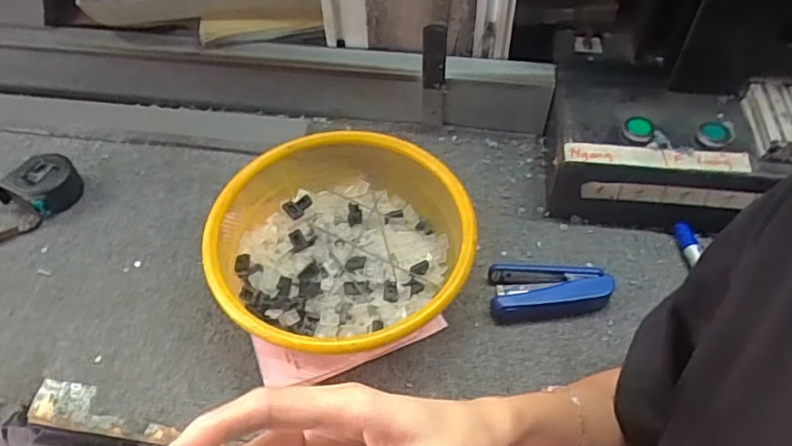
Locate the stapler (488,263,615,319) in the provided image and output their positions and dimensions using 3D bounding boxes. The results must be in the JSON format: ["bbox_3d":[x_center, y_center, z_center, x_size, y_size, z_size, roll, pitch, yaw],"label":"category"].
[{"bbox_3d":[0.142,0.059,0.541,0.106,0.026,0.050,-4,51,-2],"label":"stapler"}]

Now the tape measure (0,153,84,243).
[{"bbox_3d":[-0.412,-0.006,0.586,0.187,0.045,0.052,-38,60,-26],"label":"tape measure"}]

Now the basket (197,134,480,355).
[{"bbox_3d":[-0.049,0.027,0.540,0.224,0.086,0.223,0,51,0],"label":"basket"}]

